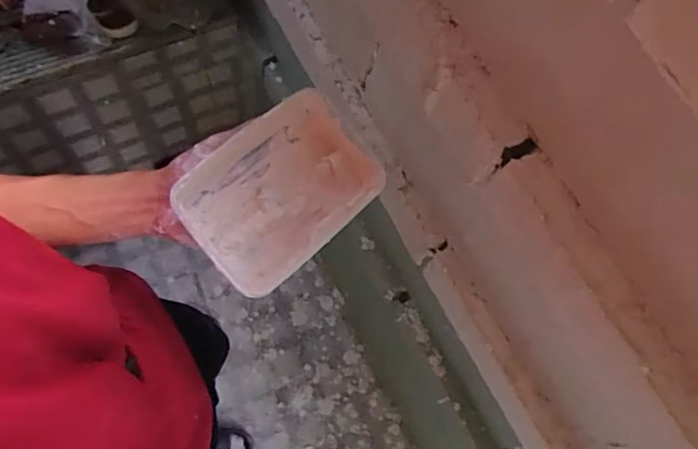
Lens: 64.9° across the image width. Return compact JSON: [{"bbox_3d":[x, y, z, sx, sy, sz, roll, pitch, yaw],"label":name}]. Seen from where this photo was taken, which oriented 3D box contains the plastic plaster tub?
[{"bbox_3d":[-0.059,-0.030,0.486,0.121,0.037,0.172,41,72,13],"label":"plastic plaster tub"}]

